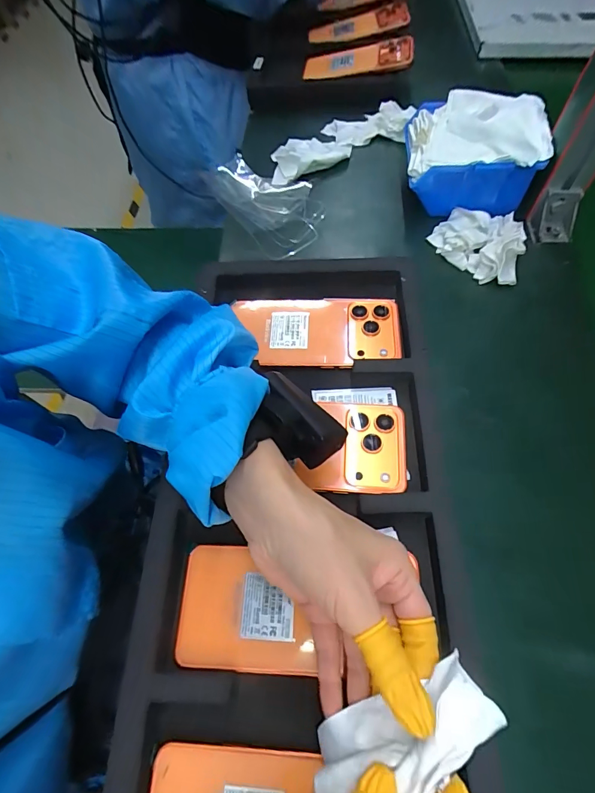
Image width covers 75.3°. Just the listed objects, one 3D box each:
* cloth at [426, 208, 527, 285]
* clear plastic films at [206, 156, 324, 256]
[{"bbox_3d":[0.193,-0.168,0.417,0.094,0.032,0.080,22,66,13],"label":"cloth"},{"bbox_3d":[-0.042,-0.238,0.471,0.098,0.026,0.159,-39,68,-16],"label":"clear plastic films"}]

